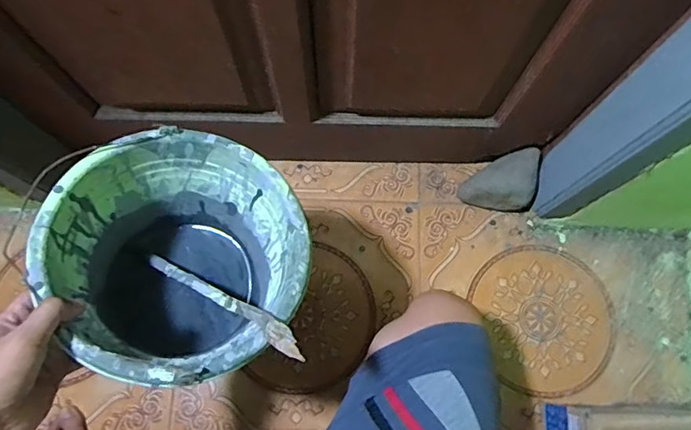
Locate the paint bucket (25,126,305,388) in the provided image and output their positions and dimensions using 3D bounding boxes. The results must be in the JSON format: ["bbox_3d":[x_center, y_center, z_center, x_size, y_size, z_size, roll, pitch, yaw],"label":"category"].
[{"bbox_3d":[-0.181,0.068,0.564,0.247,0.221,0.247,6,63,-13],"label":"paint bucket"}]

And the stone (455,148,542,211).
[{"bbox_3d":[0.266,-0.061,0.877,0.119,0.094,0.093,2,74,0],"label":"stone"}]

